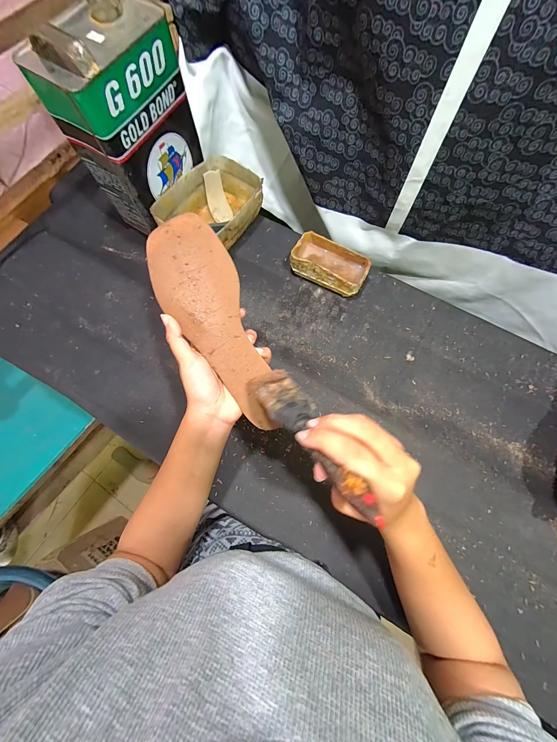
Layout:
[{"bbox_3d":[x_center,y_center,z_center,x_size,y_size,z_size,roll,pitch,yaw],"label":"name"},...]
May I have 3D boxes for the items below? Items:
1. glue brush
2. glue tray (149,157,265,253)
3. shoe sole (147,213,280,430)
[{"bbox_3d":[0.024,0.048,0.231,0.039,0.016,0.151,-30,45,-10],"label":"glue brush"},{"bbox_3d":[-0.112,-0.288,0.516,0.128,0.073,0.178,31,74,10],"label":"glue tray"},{"bbox_3d":[-0.065,-0.048,0.306,0.080,0.007,0.237,-24,92,-8],"label":"shoe sole"}]

